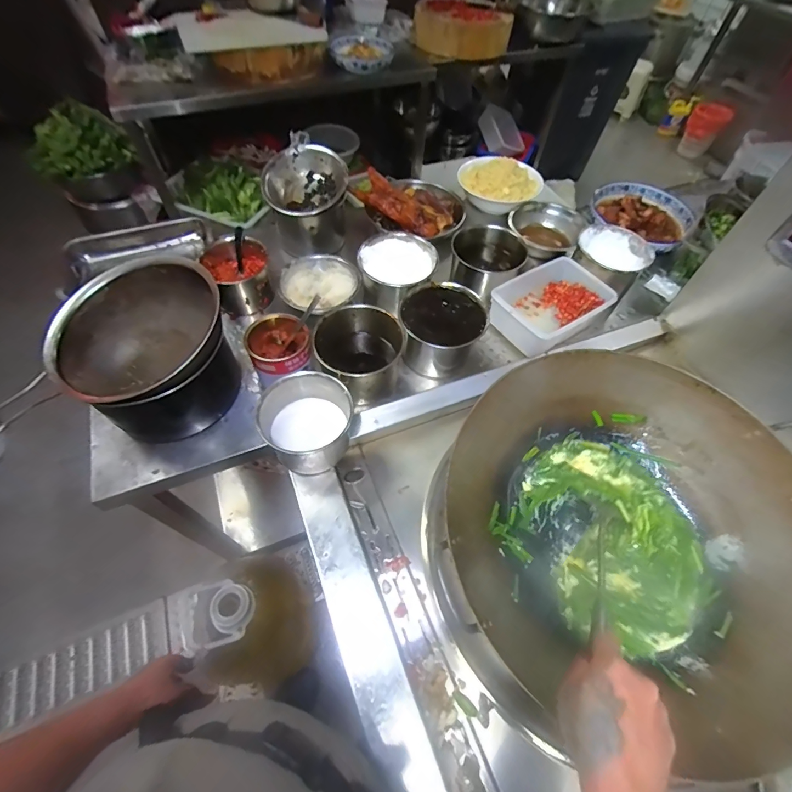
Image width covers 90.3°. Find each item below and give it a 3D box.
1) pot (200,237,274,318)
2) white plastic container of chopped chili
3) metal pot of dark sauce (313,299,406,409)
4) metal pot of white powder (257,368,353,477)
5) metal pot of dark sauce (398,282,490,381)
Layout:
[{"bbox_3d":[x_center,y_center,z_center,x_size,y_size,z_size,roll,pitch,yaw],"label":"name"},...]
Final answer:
[{"bbox_3d":[-0.320,-0.251,0.837,0.127,0.117,0.130,1,58,-2],"label":"pot"},{"bbox_3d":[0.311,-0.179,0.819,0.220,0.089,0.160,-31,64,-20],"label":"white plastic container of chopped chili"},{"bbox_3d":[-0.070,-0.066,0.706,0.151,0.108,0.158,1,58,-2],"label":"metal pot of dark sauce"},{"bbox_3d":[-0.136,0.045,0.627,0.132,0.109,0.138,1,58,-2],"label":"metal pot of white powder"},{"bbox_3d":[0.083,-0.122,0.765,0.154,0.129,0.148,1,58,-2],"label":"metal pot of dark sauce"}]

